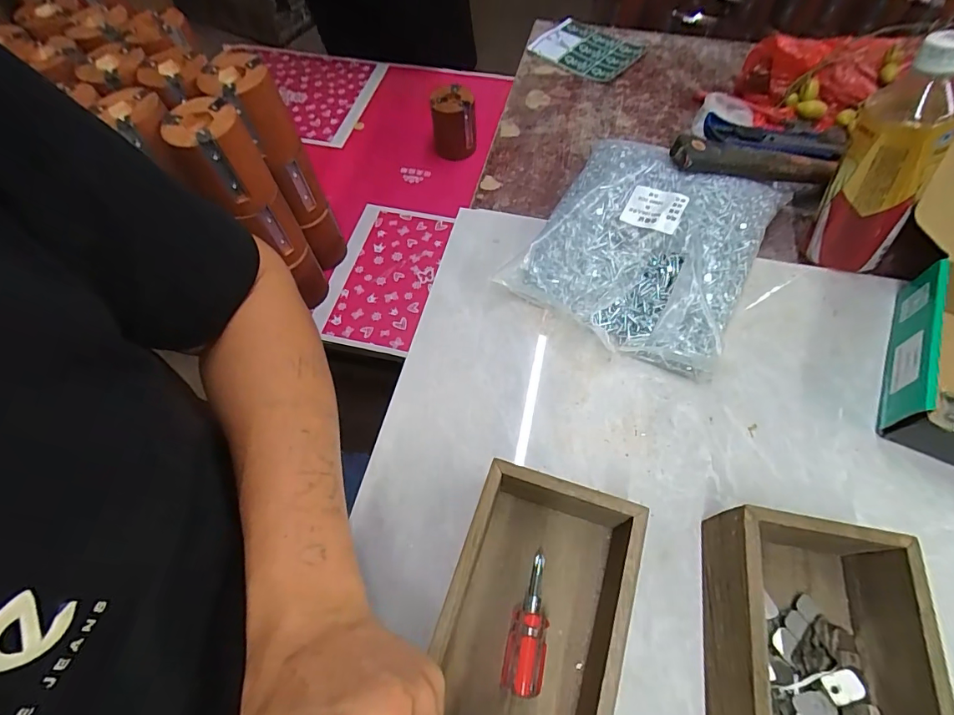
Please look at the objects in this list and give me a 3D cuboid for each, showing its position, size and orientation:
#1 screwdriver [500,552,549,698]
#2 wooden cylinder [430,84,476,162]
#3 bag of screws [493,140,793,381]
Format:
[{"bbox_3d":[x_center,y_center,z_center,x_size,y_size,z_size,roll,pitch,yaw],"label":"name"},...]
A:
[{"bbox_3d":[0.035,0.169,0.298,0.024,0.024,0.077,13,64,7],"label":"screwdriver"},{"bbox_3d":[-0.042,-0.426,0.854,0.078,0.103,0.077,-3,61,1],"label":"wooden cylinder"},{"bbox_3d":[0.156,-0.108,0.428,0.187,0.054,0.220,25,66,13],"label":"bag of screws"}]

